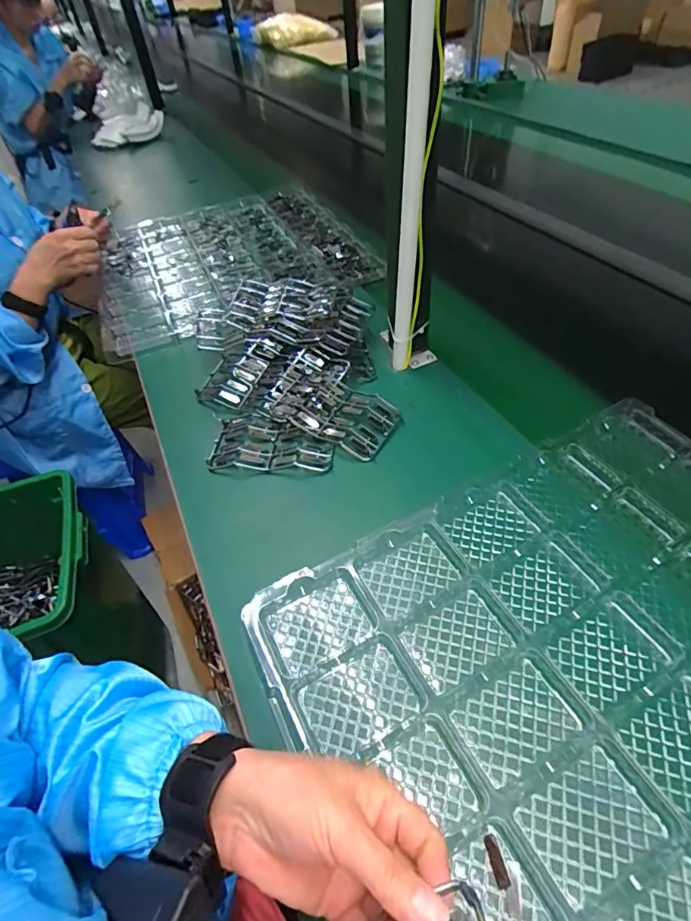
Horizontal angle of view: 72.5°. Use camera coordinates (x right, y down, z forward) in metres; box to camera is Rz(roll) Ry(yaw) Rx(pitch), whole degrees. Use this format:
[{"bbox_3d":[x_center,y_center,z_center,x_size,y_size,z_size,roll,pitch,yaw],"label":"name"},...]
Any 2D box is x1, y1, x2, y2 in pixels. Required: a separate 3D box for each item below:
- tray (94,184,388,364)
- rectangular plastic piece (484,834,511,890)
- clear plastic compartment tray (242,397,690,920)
[{"bbox_3d":[-0.226,-0.396,0.916,0.495,0.042,0.574,-17,50,-9],"label":"tray"},{"bbox_3d":[0.098,0.259,0.305,0.008,0.004,0.027,-13,49,-5],"label":"rectangular plastic piece"},{"bbox_3d":[0.243,0.194,0.337,0.482,0.023,0.502,-26,52,-16],"label":"clear plastic compartment tray"}]

